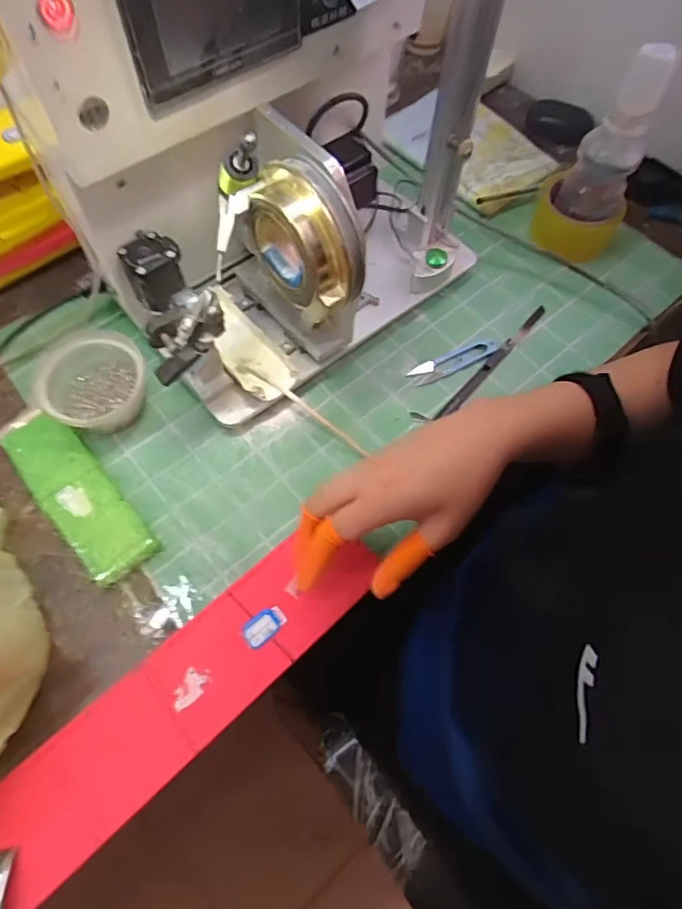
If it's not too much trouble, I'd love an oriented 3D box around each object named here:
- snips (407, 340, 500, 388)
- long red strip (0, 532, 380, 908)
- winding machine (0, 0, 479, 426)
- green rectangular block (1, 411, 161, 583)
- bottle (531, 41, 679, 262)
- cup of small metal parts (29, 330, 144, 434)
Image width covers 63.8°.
[{"bbox_3d":[0.119,-0.098,0.575,0.105,0.004,0.024,-23,67,-14],"label":"snips"},{"bbox_3d":[-0.114,0.177,0.420,0.336,0.011,0.081,-37,71,-17],"label":"long red strip"},{"bbox_3d":[-0.033,-0.257,0.462,0.373,0.336,0.239,-37,71,-19],"label":"winding machine"},{"bbox_3d":[-0.236,0.033,0.489,0.057,0.014,0.179,-37,71,-19],"label":"green rectangular block"},{"bbox_3d":[0.284,-0.322,0.595,0.096,0.210,0.076,23,64,8],"label":"bottle"},{"bbox_3d":[-0.233,-0.071,0.515,0.095,0.045,0.096,1,63,-2],"label":"cup of small metal parts"}]

